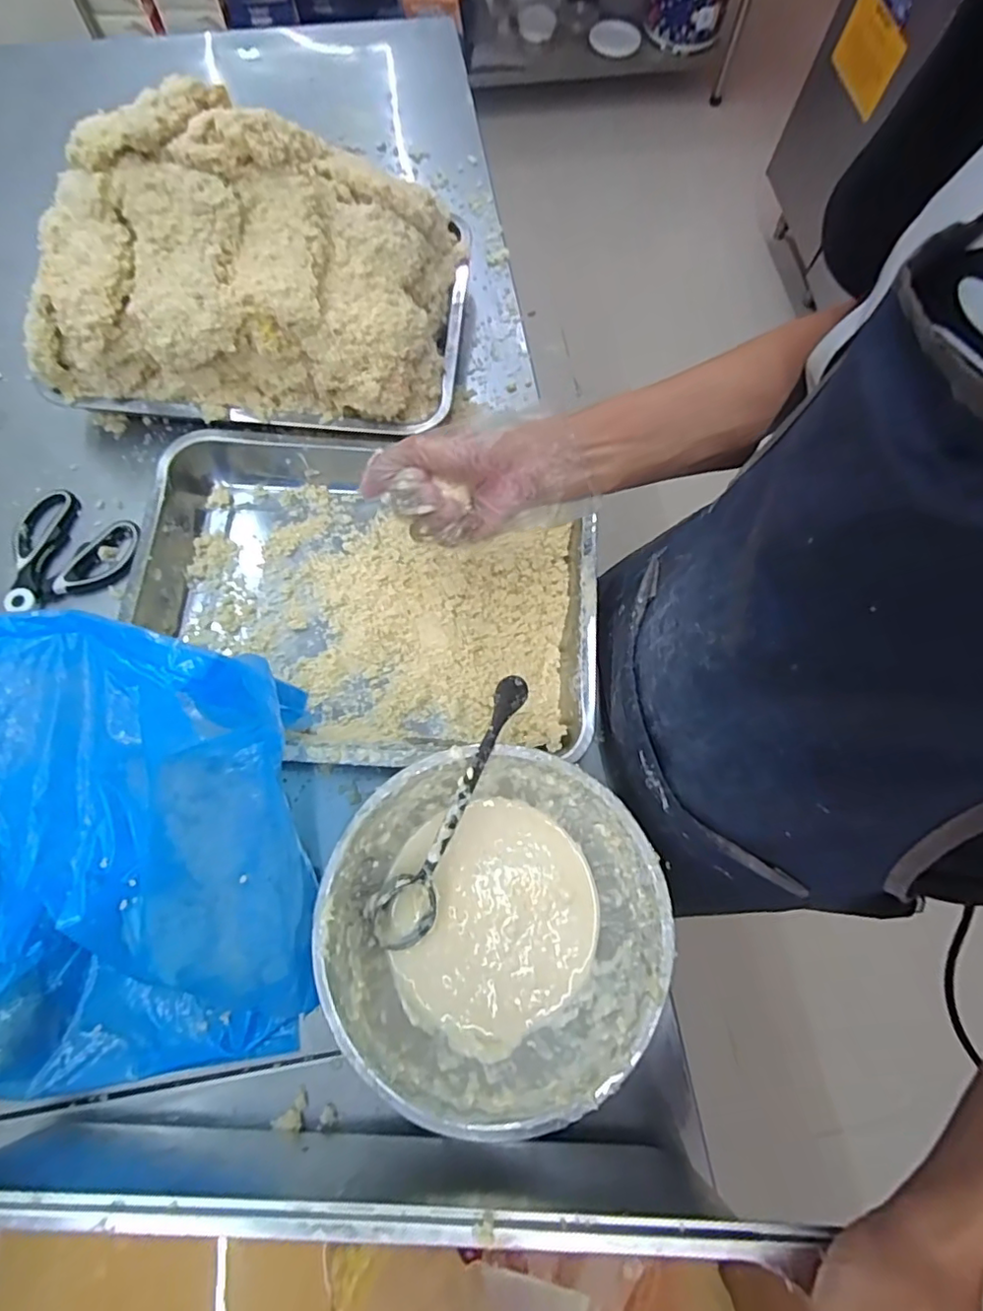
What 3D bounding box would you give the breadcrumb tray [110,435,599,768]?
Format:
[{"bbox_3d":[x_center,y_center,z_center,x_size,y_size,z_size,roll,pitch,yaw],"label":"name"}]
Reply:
[{"bbox_3d":[-0.108,-0.048,0.496,0.383,0.048,0.275,4,72,0],"label":"breadcrumb tray"}]

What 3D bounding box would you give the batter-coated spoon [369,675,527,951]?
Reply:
[{"bbox_3d":[-0.029,0.115,0.419,0.042,0.028,0.217,27,96,7],"label":"batter-coated spoon"}]

